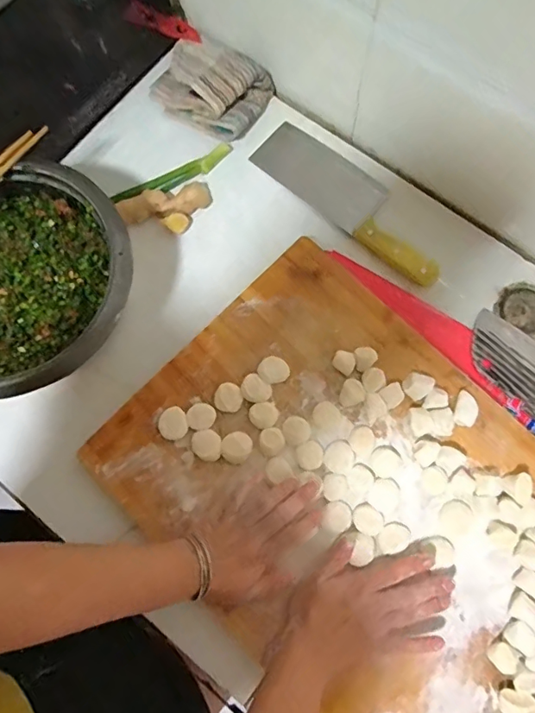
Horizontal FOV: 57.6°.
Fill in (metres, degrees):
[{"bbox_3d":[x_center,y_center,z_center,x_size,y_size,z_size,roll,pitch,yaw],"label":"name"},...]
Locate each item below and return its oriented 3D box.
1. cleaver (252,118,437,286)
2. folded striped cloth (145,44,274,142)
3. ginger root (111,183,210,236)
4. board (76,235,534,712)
[{"bbox_3d":[0.106,-0.199,0.620,0.283,0.020,0.078,42,82,12],"label":"cleaver"},{"bbox_3d":[-0.081,-0.360,0.648,0.158,0.059,0.101,27,79,9],"label":"folded striped cloth"},{"bbox_3d":[-0.129,-0.189,0.626,0.115,0.032,0.058,-14,76,-1],"label":"ginger root"},{"bbox_3d":[0.116,0.171,0.511,0.365,0.043,0.557,-44,78,-10],"label":"board"}]

